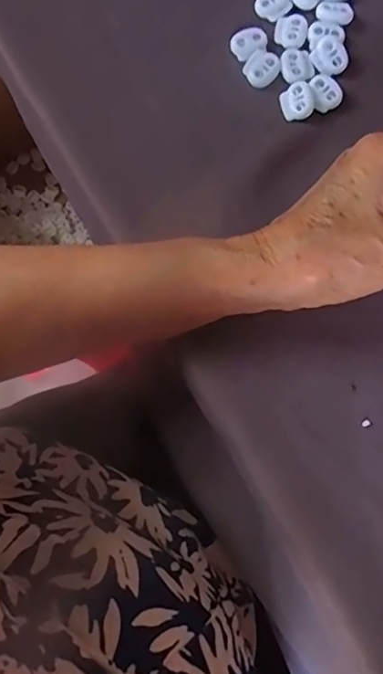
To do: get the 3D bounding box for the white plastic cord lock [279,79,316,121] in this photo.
[{"bbox_3d":[0.063,-0.140,0.322,0.019,0.005,0.021,-19,79,-2],"label":"white plastic cord lock"}]

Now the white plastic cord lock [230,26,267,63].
[{"bbox_3d":[0.035,-0.180,0.329,0.024,0.004,0.017,-33,80,-5],"label":"white plastic cord lock"}]

